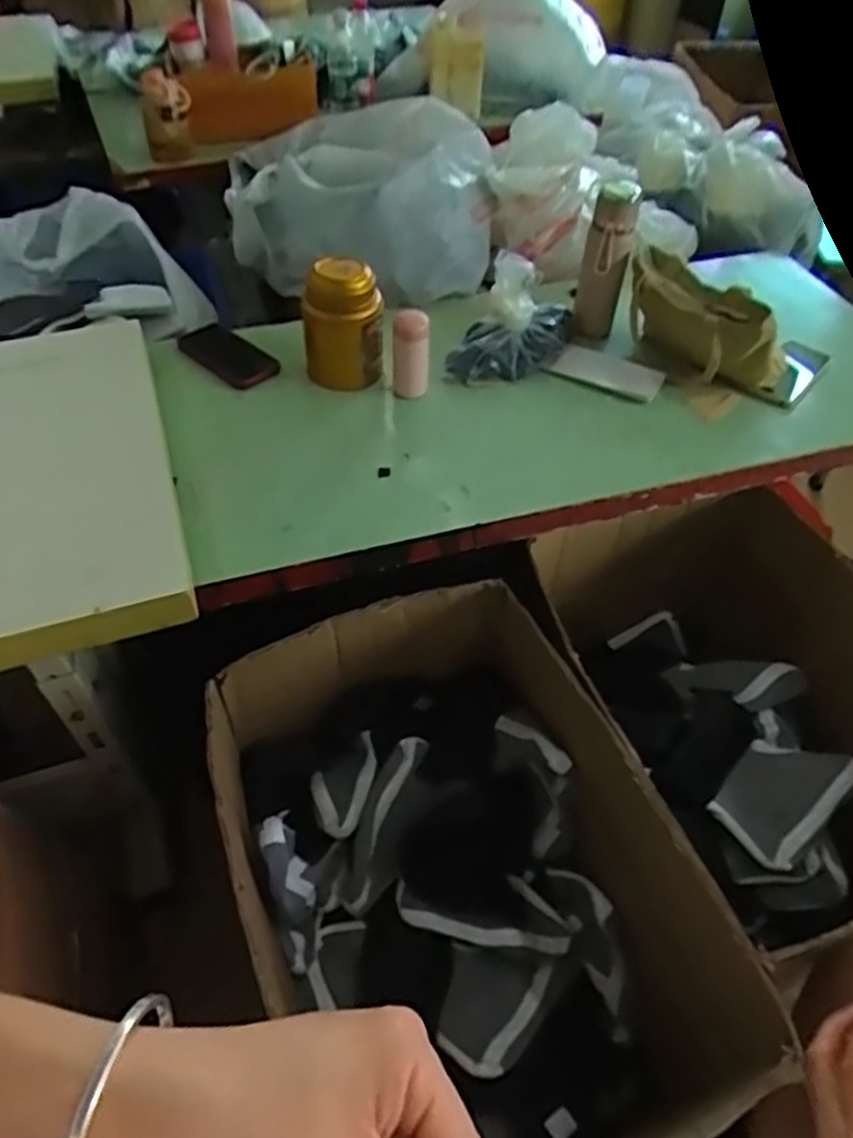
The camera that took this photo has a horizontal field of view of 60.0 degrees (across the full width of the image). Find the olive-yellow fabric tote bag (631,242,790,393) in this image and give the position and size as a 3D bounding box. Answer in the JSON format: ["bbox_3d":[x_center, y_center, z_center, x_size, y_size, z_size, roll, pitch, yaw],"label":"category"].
[{"bbox_3d":[0.409,-0.360,1.094,0.114,0.156,0.230,-25,54,-21],"label":"olive-yellow fabric tote bag"}]

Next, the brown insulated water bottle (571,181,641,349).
[{"bbox_3d":[0.269,-0.464,1.107,0.064,0.205,0.079,11,50,8],"label":"brown insulated water bottle"}]

